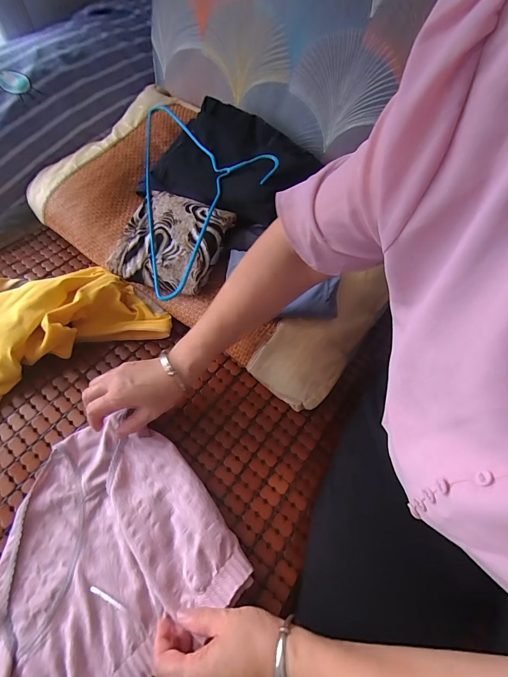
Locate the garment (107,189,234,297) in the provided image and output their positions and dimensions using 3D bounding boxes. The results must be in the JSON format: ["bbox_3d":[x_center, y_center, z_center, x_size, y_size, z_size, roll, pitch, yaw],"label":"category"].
[{"bbox_3d":[-0.125,-0.146,0.499,0.143,0.028,0.150,23,81,9],"label":"garment"}]

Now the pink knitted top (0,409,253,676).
[{"bbox_3d":[-0.172,0.234,0.363,0.251,0.026,0.257,-34,65,-22],"label":"pink knitted top"}]

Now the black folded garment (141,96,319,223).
[{"bbox_3d":[-0.043,-0.282,0.539,0.274,0.077,0.215,15,59,8],"label":"black folded garment"}]

